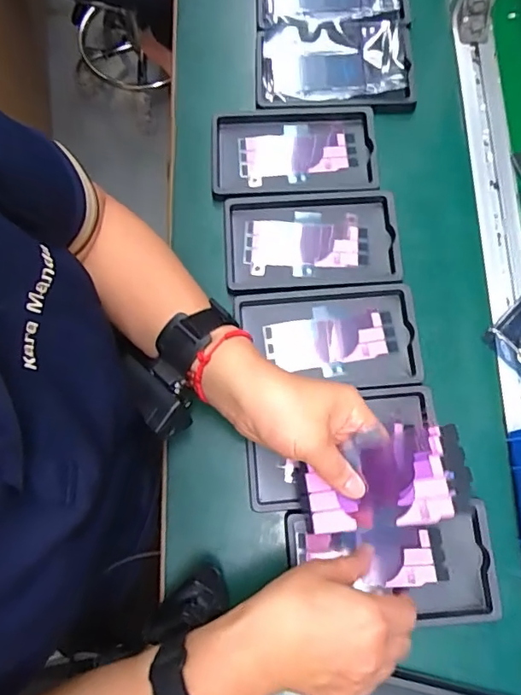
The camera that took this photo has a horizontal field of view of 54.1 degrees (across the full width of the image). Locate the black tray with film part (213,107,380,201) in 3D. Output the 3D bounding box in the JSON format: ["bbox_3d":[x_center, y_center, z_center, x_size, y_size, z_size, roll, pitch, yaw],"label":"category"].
[{"bbox_3d":[0.033,-0.192,0.502,0.158,0.013,0.095,-4,76,-2],"label":"black tray with film part"}]

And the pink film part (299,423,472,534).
[{"bbox_3d":[0.082,0.092,0.354,0.117,0.010,0.062,-16,80,28],"label":"pink film part"}]

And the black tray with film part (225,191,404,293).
[{"bbox_3d":[0.048,-0.099,0.479,0.158,0.014,0.096,-4,76,-2],"label":"black tray with film part"}]

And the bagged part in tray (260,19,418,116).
[{"bbox_3d":[0.077,-0.290,0.523,0.159,0.016,0.096,1,75,-1],"label":"bagged part in tray"}]

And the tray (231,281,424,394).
[{"bbox_3d":[0.060,-0.007,0.456,0.154,0.011,0.092,-3,76,-2],"label":"tray"}]

